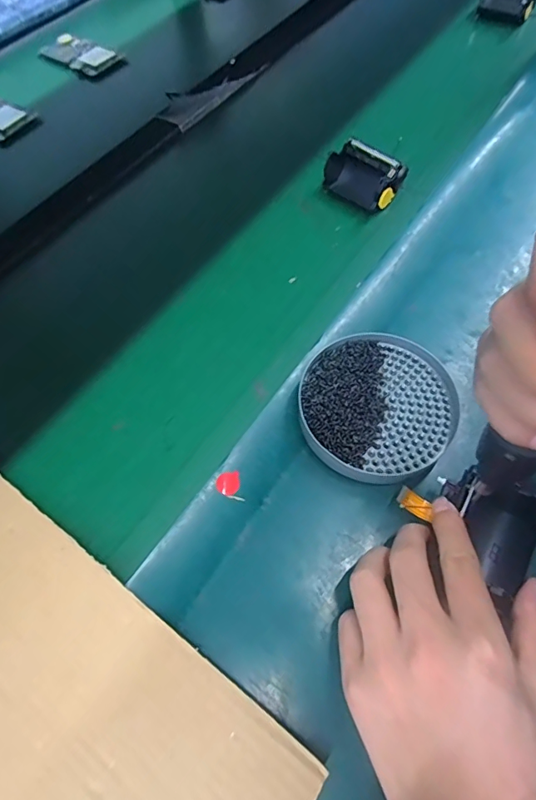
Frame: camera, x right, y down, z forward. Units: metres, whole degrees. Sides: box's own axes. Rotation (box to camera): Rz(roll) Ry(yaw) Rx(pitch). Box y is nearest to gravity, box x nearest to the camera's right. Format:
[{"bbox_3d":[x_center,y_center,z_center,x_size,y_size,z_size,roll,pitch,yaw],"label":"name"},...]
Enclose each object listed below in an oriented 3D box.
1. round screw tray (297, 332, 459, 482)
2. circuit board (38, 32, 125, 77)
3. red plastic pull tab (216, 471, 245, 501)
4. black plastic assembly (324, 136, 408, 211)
[{"bbox_3d":[0.081,0.004,0.345,0.112,0.023,0.111,-1,60,2],"label":"round screw tray"},{"bbox_3d":[-0.258,-0.478,0.642,0.115,0.012,0.063,29,66,18],"label":"circuit board"},{"bbox_3d":[-0.027,0.061,0.326,0.017,0.004,0.022,-11,60,-3],"label":"red plastic pull tab"},{"bbox_3d":[0.094,-0.225,0.464,0.073,0.031,0.047,35,68,21],"label":"black plastic assembly"}]

